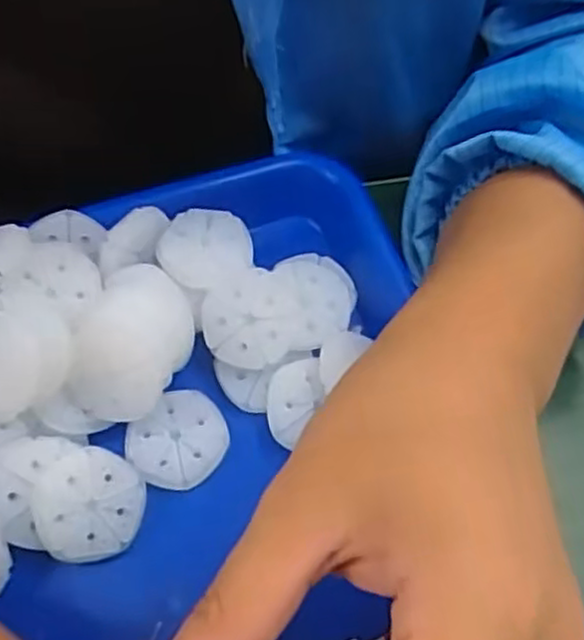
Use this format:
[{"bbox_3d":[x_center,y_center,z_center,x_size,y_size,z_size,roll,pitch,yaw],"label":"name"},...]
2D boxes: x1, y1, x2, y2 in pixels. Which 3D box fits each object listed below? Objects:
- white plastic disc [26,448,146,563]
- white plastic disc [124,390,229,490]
[{"bbox_3d":[-0.072,0.065,0.267,0.037,0.004,0.038,4,77,-19],"label":"white plastic disc"},{"bbox_3d":[-0.044,0.046,0.286,0.034,0.004,0.038,40,69,21],"label":"white plastic disc"}]

